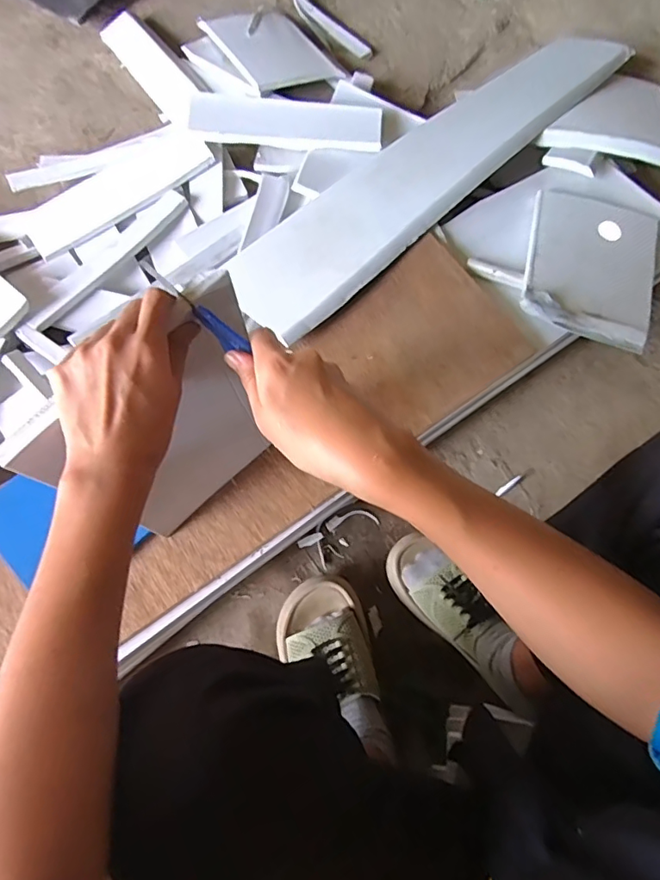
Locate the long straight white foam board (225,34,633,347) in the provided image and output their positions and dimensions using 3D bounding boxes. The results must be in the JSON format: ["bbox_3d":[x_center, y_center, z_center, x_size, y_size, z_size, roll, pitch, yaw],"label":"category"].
[{"bbox_3d":[0.148,-0.398,0.738,0.703,0.023,0.175,-43,59,-13],"label":"long straight white foam board"}]

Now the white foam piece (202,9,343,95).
[{"bbox_3d":[-0.096,-0.642,0.851,0.148,0.012,0.208,-29,75,-17],"label":"white foam piece"}]

